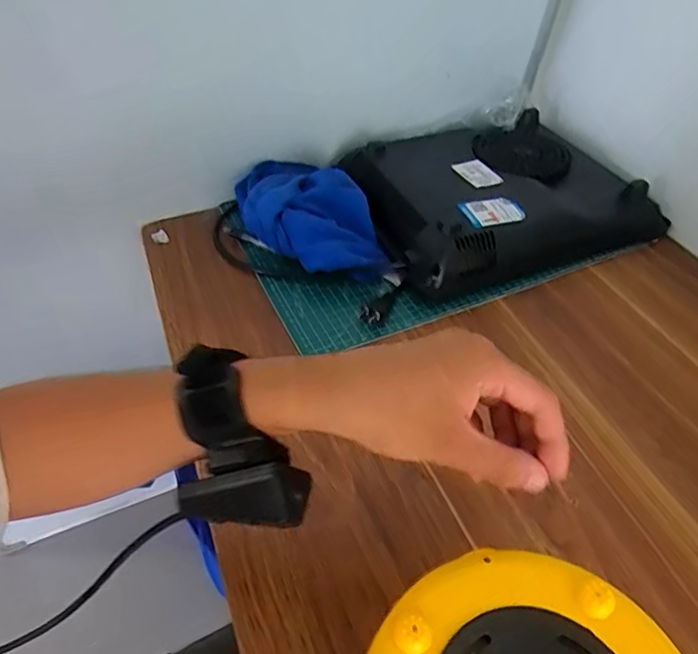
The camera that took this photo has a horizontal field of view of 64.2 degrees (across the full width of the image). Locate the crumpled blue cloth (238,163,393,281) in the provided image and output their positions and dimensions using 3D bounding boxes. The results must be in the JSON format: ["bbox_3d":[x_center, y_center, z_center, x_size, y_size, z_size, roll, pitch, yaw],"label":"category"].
[{"bbox_3d":[-0.051,-0.131,0.649,0.143,0.068,0.198,-10,46,-12],"label":"crumpled blue cloth"}]

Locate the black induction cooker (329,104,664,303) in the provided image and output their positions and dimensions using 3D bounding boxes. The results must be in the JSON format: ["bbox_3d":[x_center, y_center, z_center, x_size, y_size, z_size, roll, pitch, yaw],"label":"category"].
[{"bbox_3d":[0.179,-0.166,0.688,0.319,0.060,0.261,-18,48,-19],"label":"black induction cooker"}]

